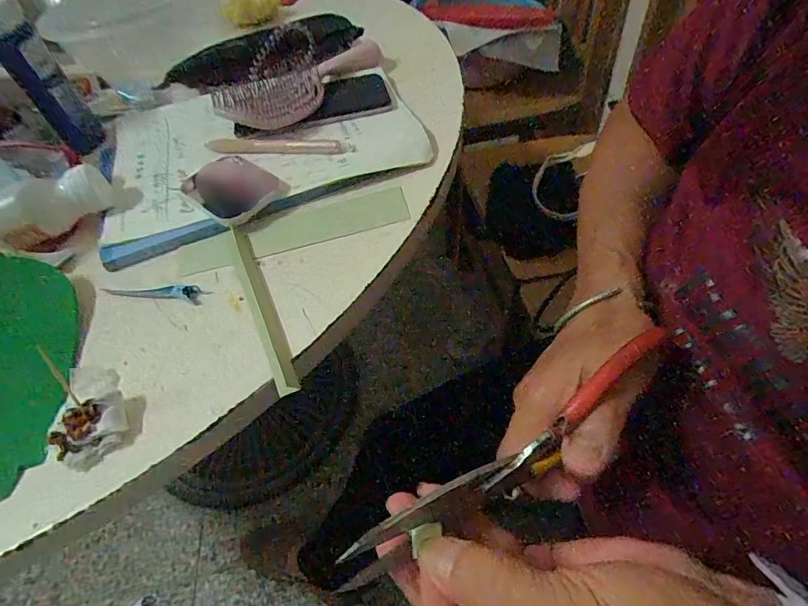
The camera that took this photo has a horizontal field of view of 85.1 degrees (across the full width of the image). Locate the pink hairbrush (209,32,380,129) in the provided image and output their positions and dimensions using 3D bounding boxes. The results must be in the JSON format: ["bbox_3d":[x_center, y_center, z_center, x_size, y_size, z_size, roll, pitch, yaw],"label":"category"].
[{"bbox_3d":[-0.099,-0.233,0.469,0.058,0.041,0.220,30,61,28],"label":"pink hairbrush"}]

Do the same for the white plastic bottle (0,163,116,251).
[{"bbox_3d":[-0.309,-0.085,0.379,0.101,0.035,0.038,-33,54,-17],"label":"white plastic bottle"}]

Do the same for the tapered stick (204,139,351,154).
[{"bbox_3d":[-0.125,-0.150,0.423,0.138,0.012,0.017,2,52,10],"label":"tapered stick"}]

